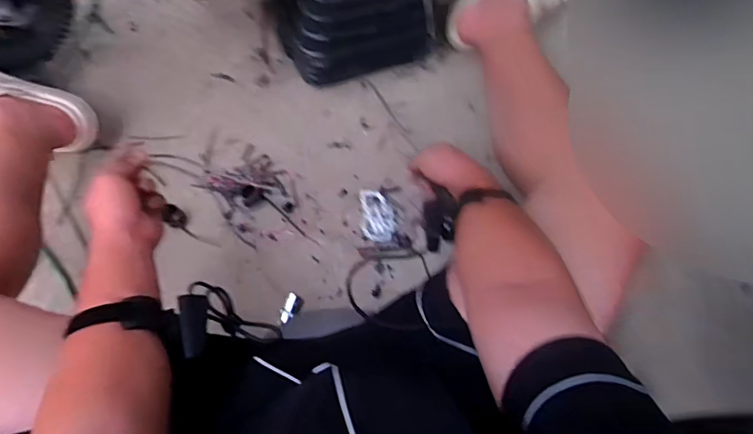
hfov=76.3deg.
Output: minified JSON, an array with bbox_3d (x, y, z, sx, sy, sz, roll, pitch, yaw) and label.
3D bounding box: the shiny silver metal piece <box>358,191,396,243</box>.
[{"bbox_3d":[0.004,-0.004,0.858,0.060,0.010,0.094,-5,73,-3],"label":"shiny silver metal piece"}]

